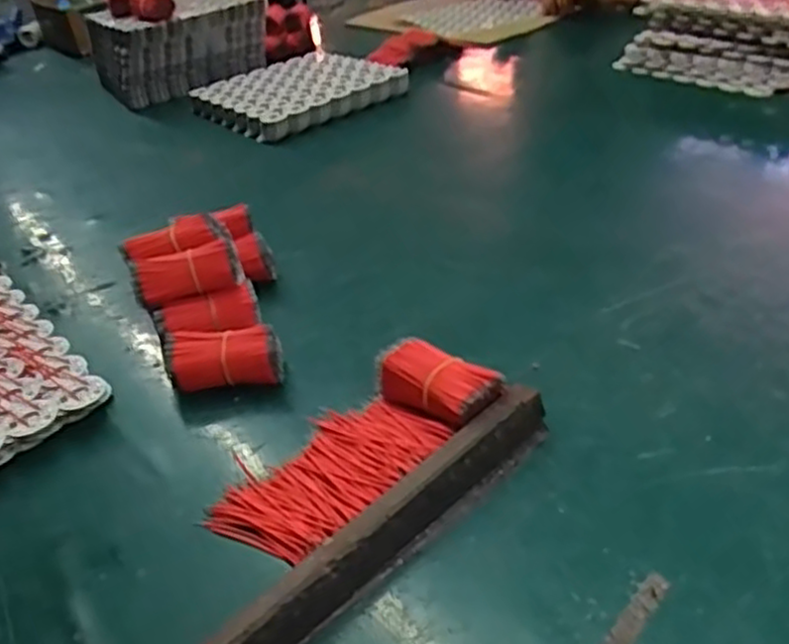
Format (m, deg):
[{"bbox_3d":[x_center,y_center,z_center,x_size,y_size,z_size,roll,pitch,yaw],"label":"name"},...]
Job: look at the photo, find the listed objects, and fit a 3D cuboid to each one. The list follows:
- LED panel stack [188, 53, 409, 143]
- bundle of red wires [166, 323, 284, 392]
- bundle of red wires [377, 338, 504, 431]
[{"bbox_3d":[-0.134,-0.300,0.942,0.203,0.031,0.224,-29,39,-30],"label":"LED panel stack"},{"bbox_3d":[-0.108,0.024,0.462,0.073,0.033,0.027,-7,33,1],"label":"bundle of red wires"},{"bbox_3d":[0.024,0.036,0.411,0.033,0.036,0.070,-32,41,-32],"label":"bundle of red wires"}]

